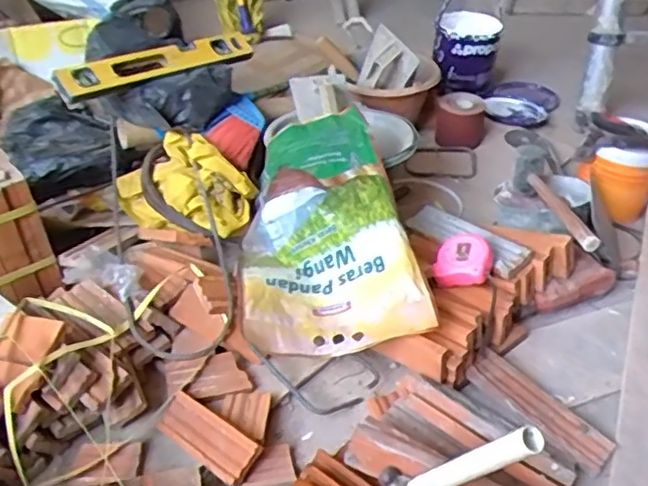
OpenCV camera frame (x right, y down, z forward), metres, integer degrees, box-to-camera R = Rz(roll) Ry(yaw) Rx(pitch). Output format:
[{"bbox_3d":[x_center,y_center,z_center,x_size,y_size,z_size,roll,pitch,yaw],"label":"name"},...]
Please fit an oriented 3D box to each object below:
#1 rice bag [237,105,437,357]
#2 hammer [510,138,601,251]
[{"bbox_3d":[0.000,-0.026,1.017,0.266,0.164,0.391,-3,38,-7],"label":"rice bag"},{"bbox_3d":[0.409,-0.069,1.149,0.055,0.085,0.286,-2,38,-5],"label":"hammer"}]

